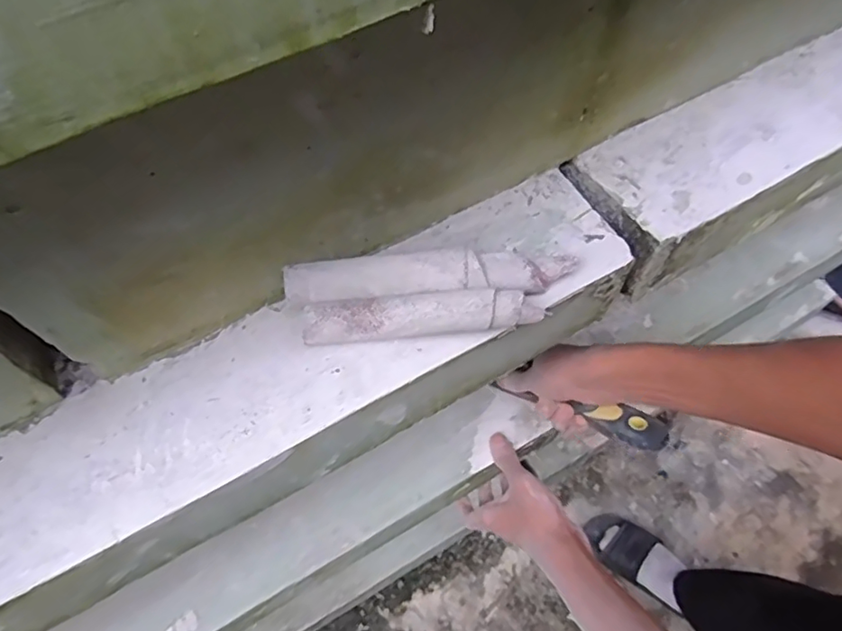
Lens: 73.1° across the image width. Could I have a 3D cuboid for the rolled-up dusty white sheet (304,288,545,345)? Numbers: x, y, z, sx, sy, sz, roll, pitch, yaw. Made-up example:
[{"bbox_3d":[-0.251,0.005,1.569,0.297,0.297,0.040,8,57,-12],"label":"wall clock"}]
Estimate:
[{"bbox_3d":[0.001,0.002,0.314,0.125,0.032,0.024,-6,60,0],"label":"rolled-up dusty white sheet"}]

